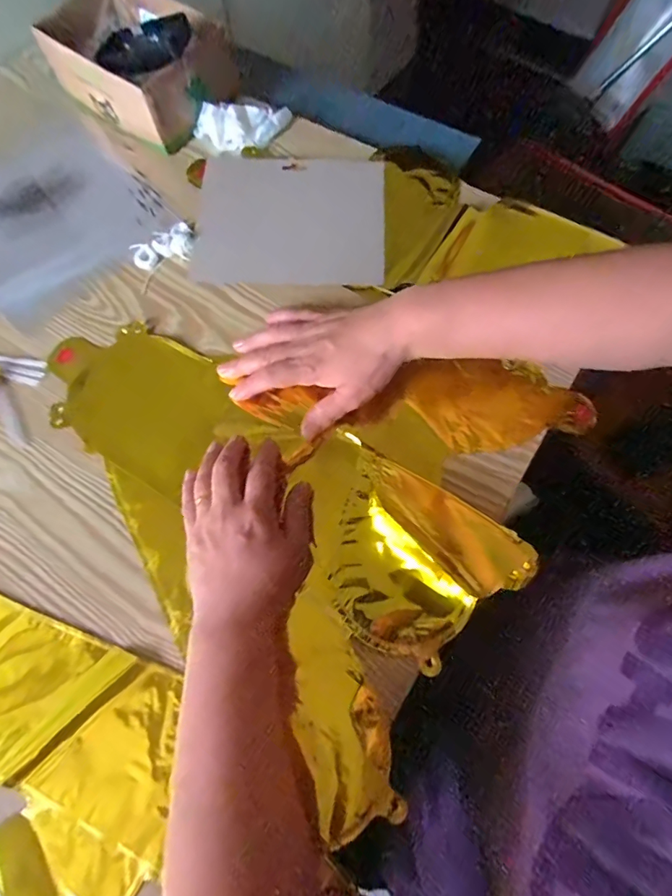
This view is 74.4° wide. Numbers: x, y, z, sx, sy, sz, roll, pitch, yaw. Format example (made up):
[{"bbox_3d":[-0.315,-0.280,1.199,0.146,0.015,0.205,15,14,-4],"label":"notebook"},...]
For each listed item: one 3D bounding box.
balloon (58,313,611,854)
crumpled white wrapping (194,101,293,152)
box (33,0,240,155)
[{"bbox_3d":[-0.049,0.001,0.379,0.414,0.028,0.348,32,74,13],"label":"balloon"},{"bbox_3d":[-0.107,-0.366,0.503,0.109,0.024,0.053,-5,69,1],"label":"crumpled white wrapping"},{"bbox_3d":[-0.231,-0.454,0.511,0.207,0.070,0.144,35,75,14],"label":"box"}]

